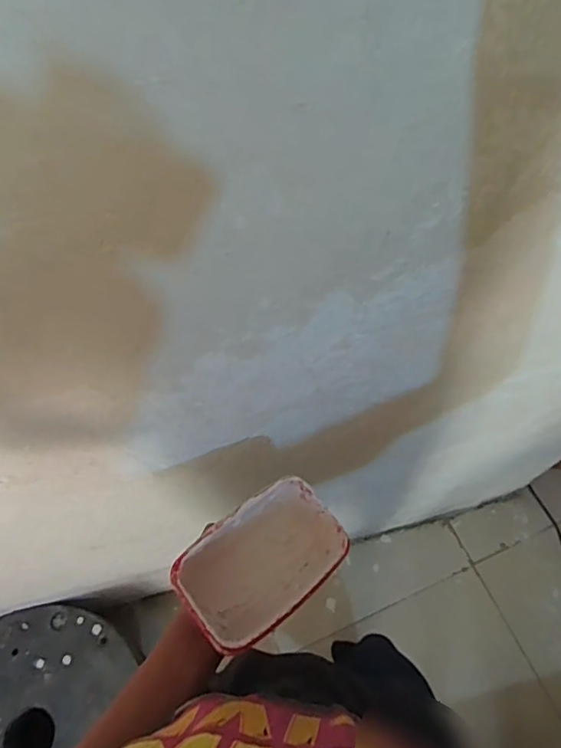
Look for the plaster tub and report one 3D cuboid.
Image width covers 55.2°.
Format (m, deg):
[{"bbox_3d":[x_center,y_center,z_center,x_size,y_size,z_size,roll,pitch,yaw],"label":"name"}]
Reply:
[{"bbox_3d":[-0.014,0.179,0.515,0.149,0.090,0.099,-38,68,-15],"label":"plaster tub"}]

